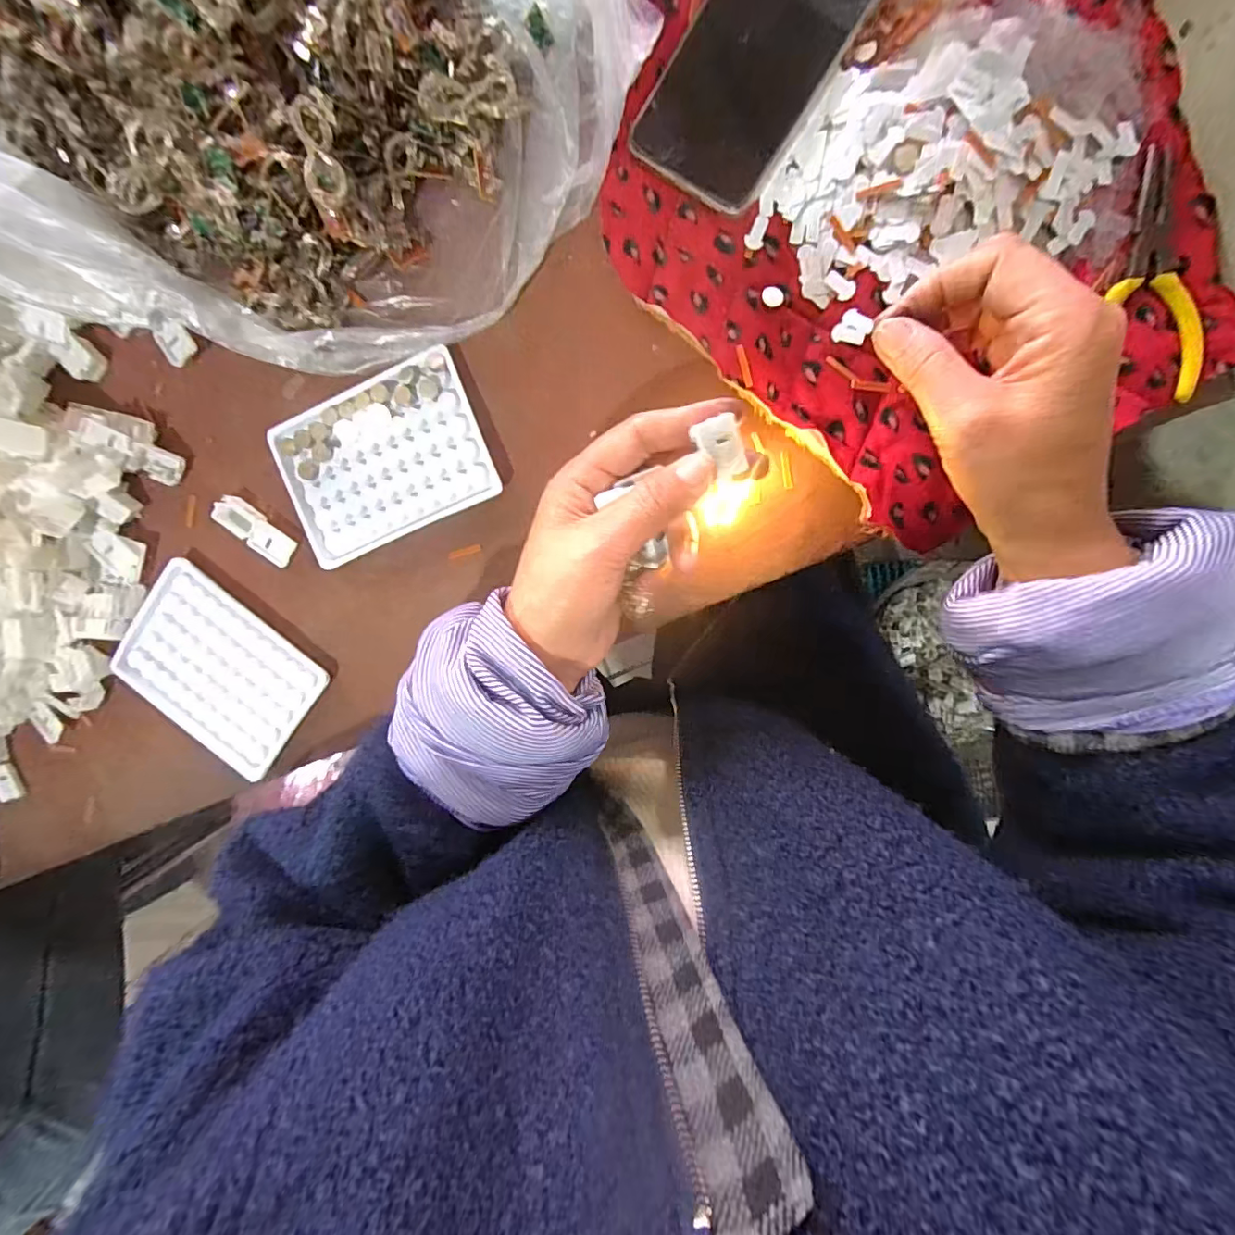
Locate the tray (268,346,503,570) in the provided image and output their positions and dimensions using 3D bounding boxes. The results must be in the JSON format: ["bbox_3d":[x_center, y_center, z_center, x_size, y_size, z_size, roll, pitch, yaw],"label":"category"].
[{"bbox_3d":[-0.146,-0.096,0.327,0.130,0.010,0.092,-21,94,9],"label":"tray"}]

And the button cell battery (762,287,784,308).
[{"bbox_3d":[0.086,-0.178,0.290,0.012,0.004,0.010,0,97,7],"label":"button cell battery"}]

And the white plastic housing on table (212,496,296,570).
[{"bbox_3d":[-0.237,-0.057,0.341,0.057,0.009,0.020,34,99,2],"label":"white plastic housing on table"}]

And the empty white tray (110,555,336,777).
[{"bbox_3d":[-0.271,0.036,0.354,0.130,0.008,0.100,38,99,2],"label":"empty white tray"}]

